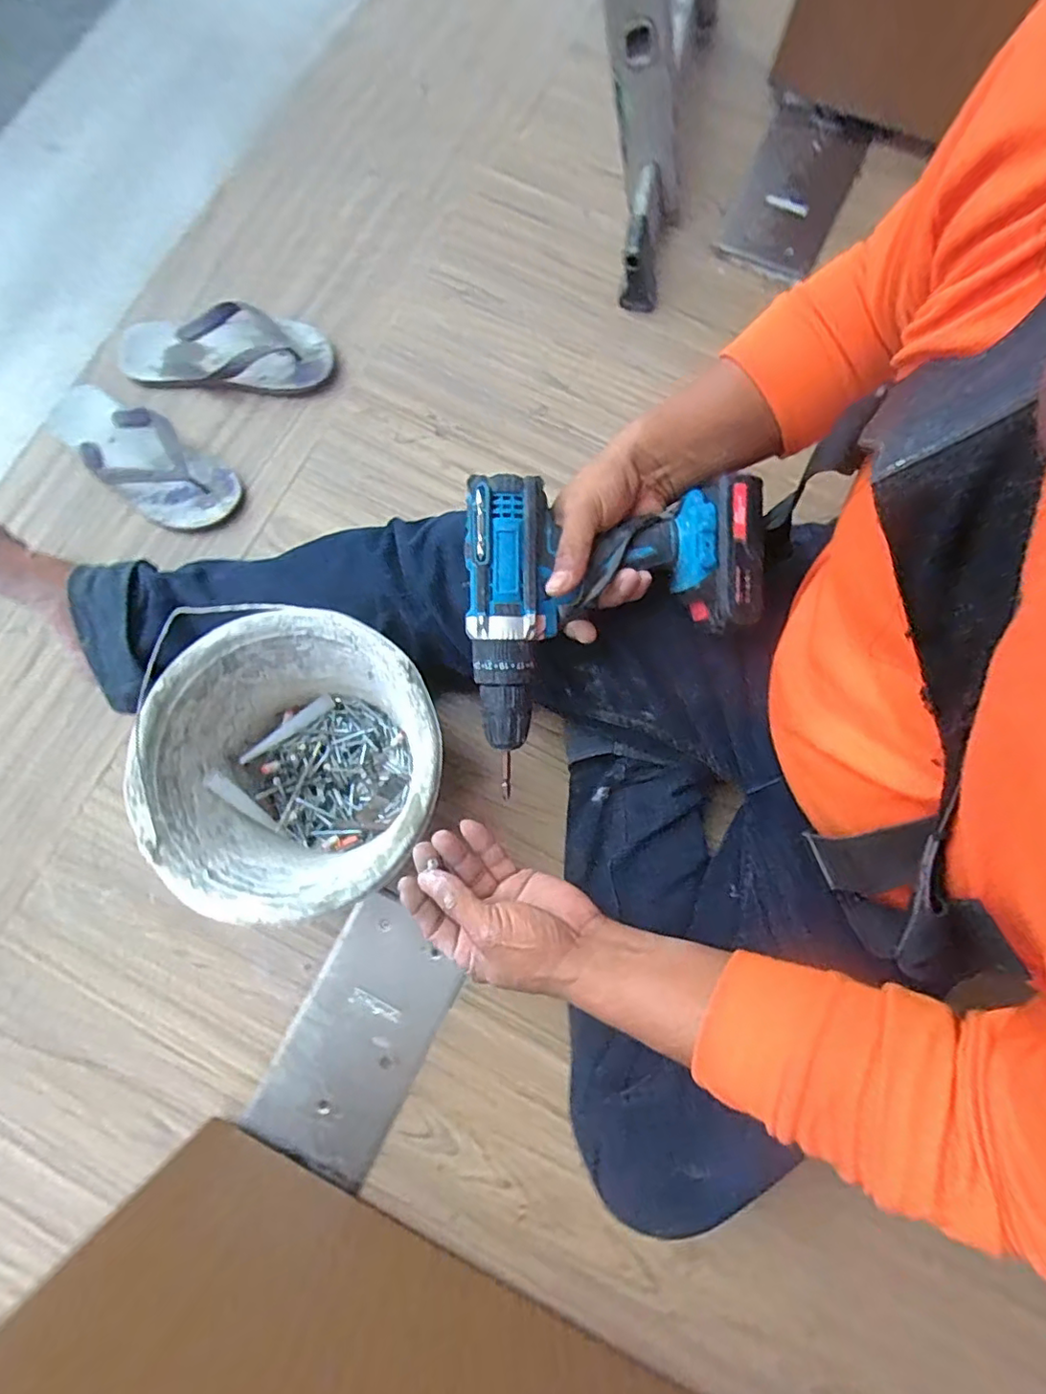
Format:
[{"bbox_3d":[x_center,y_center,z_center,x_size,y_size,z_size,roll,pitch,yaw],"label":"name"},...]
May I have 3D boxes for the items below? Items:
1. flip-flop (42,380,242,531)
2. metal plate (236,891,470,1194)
[{"bbox_3d":[-0.444,-0.280,0.679,0.252,0.042,0.099,37,81,7],"label":"flip-flop"},{"bbox_3d":[-0.156,0.325,0.575,0.124,0.008,0.229,27,78,6],"label":"metal plate"}]

